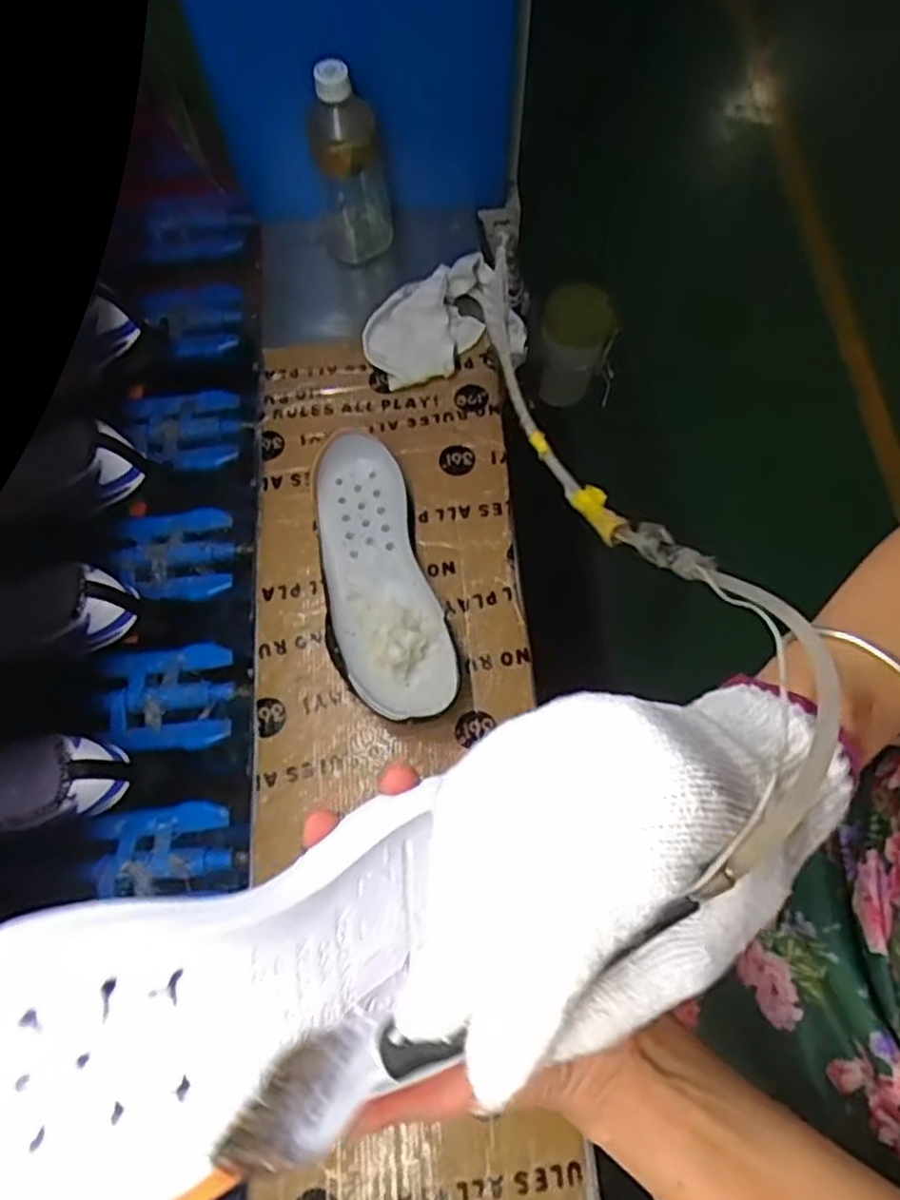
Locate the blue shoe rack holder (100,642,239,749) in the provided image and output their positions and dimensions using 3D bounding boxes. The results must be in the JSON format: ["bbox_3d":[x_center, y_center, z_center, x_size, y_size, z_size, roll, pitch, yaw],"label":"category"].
[{"bbox_3d":[-0.243,0.085,0.637,0.107,0.019,0.087,-8,71,0],"label":"blue shoe rack holder"}]

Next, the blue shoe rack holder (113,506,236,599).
[{"bbox_3d":[-0.253,-0.042,0.677,0.100,0.019,0.084,-7,71,0],"label":"blue shoe rack holder"}]

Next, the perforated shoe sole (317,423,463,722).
[{"bbox_3d":[-0.060,-0.019,0.618,0.093,0.045,0.251,-14,71,-2],"label":"perforated shoe sole"}]

